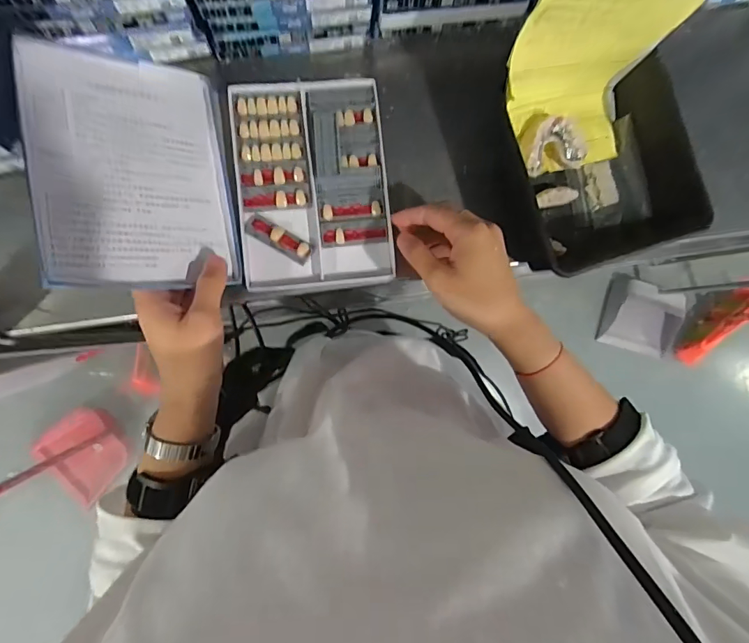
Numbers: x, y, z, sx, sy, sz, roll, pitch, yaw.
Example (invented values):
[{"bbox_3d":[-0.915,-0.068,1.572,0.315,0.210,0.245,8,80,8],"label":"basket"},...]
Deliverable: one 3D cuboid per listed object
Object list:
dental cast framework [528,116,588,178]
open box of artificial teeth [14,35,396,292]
[{"bbox_3d":[0.168,-0.164,0.411,0.060,0.029,0.044,-16,90,-6],"label":"dental cast framework"},{"bbox_3d":[-0.119,-0.128,0.363,0.263,0.084,0.195,-4,89,-6],"label":"open box of artificial teeth"}]

